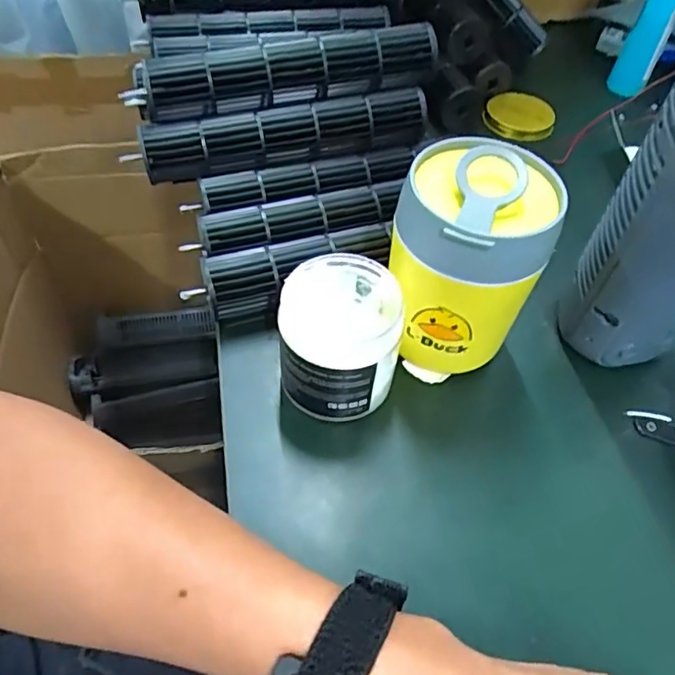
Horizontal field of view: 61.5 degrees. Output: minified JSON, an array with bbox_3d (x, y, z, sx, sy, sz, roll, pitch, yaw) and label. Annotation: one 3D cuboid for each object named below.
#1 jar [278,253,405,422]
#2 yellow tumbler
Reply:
[{"bbox_3d":[0.001,0.001,0.353,0.069,0.073,0.073,2,53,-2],"label":"jar"},{"bbox_3d":[0.079,-0.043,0.361,0.087,0.144,0.085,2,53,-2],"label":"yellow tumbler"}]

